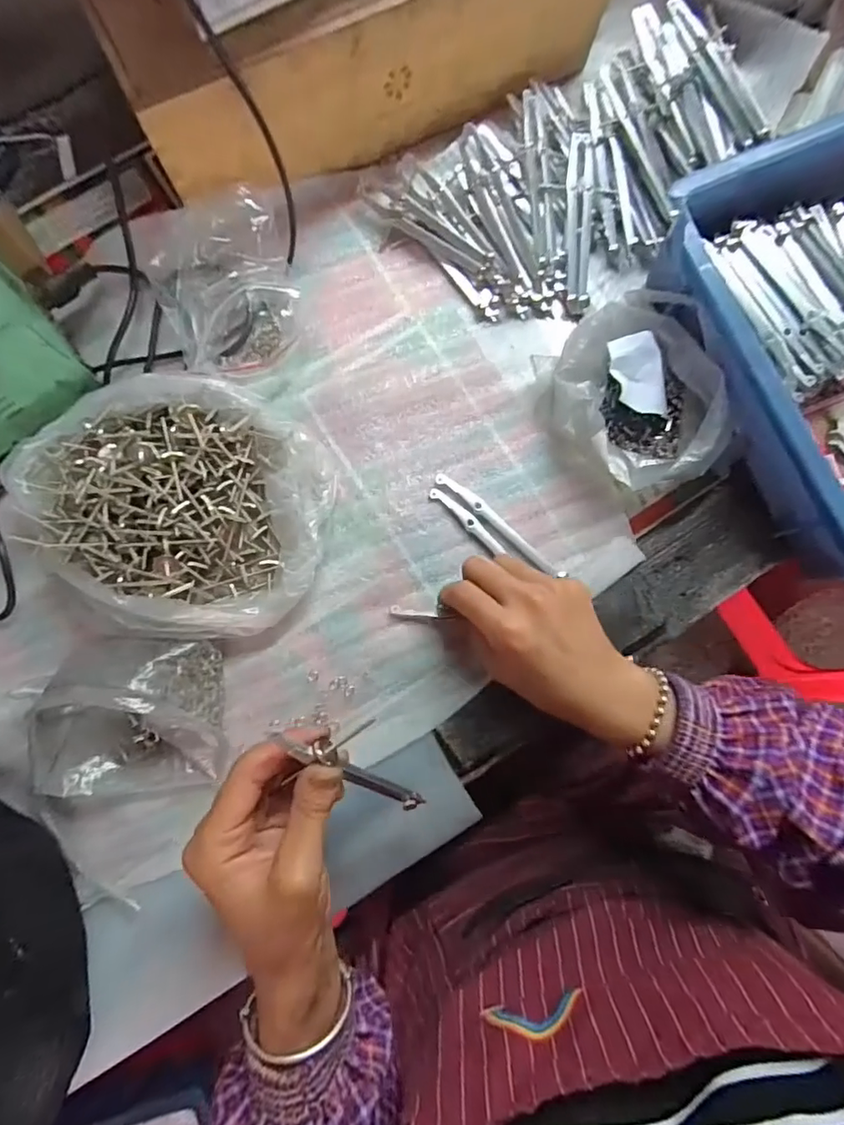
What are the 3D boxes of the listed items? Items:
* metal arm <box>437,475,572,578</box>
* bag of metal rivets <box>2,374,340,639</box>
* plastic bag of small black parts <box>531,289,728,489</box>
[{"bbox_3d":[0.053,-0.029,0.384,0.106,0.006,0.010,40,84,4],"label":"metal arm"},{"bbox_3d":[-0.162,-0.036,0.360,0.198,0.045,0.165,0,83,-1],"label":"bag of metal rivets"},{"bbox_3d":[0.142,-0.122,0.376,0.106,0.052,0.143,-15,83,-3],"label":"plastic bag of small black parts"}]

